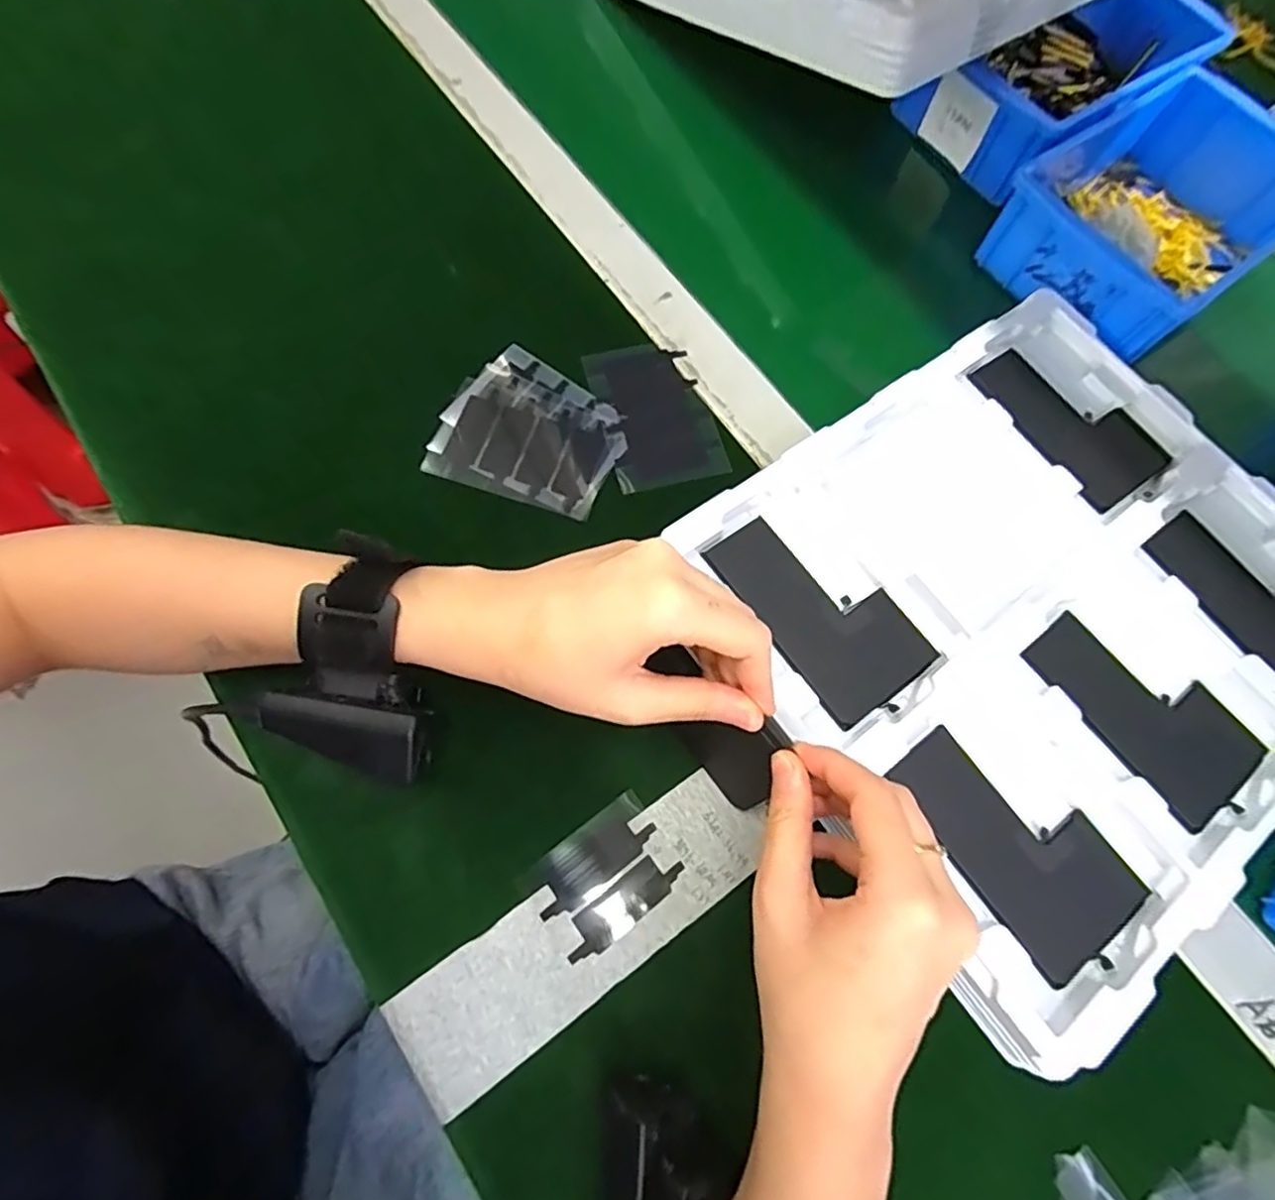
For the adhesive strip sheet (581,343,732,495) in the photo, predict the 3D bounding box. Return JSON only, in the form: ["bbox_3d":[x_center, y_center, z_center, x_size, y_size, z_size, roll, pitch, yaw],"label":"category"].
[{"bbox_3d":[0.009,-0.107,0.368,0.062,0.005,0.093,-16,72,-9],"label":"adhesive strip sheet"}]

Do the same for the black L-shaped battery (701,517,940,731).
[{"bbox_3d":[0.089,0.003,0.310,0.063,0.007,0.105,-34,76,-16],"label":"black L-shaped battery"}]

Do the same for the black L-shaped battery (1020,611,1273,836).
[{"bbox_3d":[0.246,0.052,0.309,0.063,0.009,0.110,-38,78,-17],"label":"black L-shaped battery"}]

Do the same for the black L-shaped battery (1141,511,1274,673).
[{"bbox_3d":[0.324,-0.002,0.335,0.066,0.011,0.107,-33,76,-16],"label":"black L-shaped battery"}]

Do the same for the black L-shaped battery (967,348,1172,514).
[{"bbox_3d":[0.250,-0.105,0.370,0.070,0.011,0.106,-33,76,-15],"label":"black L-shaped battery"}]

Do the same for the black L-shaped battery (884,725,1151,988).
[{"bbox_3d":[0.168,0.105,0.281,0.062,0.006,0.108,-35,77,-16],"label":"black L-shaped battery"}]

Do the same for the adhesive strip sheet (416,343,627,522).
[{"bbox_3d":[-0.059,-0.092,0.355,0.096,0.004,0.086,26,71,4],"label":"adhesive strip sheet"}]

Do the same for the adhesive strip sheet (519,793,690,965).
[{"bbox_3d":[-0.014,0.123,0.284,0.061,0.004,0.046,-35,77,-16],"label":"adhesive strip sheet"}]

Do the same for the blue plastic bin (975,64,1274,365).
[{"bbox_3d":[0.334,-0.249,0.417,0.201,0.058,0.129,-35,77,-16],"label":"blue plastic bin"}]

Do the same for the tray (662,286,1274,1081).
[{"bbox_3d":[0.207,-0.001,0.323,0.308,0.033,0.272,-34,76,-16],"label":"tray"}]

